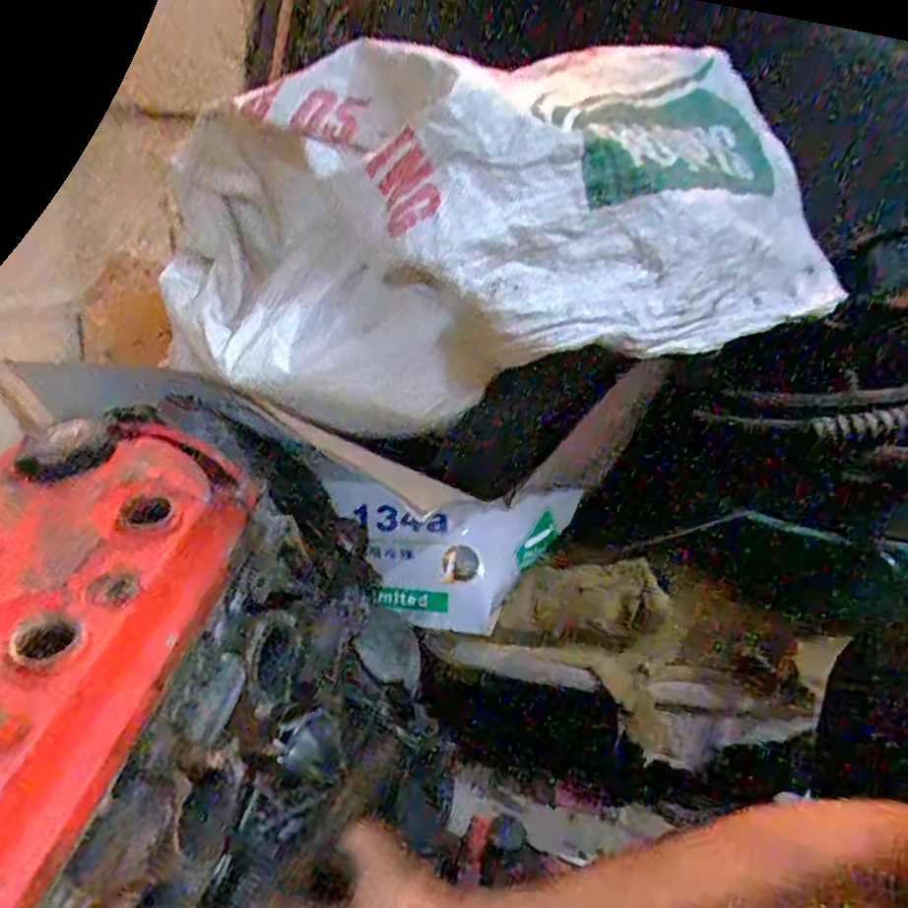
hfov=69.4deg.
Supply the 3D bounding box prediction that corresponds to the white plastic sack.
[{"bbox_3d":[0.018,-0.209,0.568,0.457,0.216,0.385,-17,28,-30],"label":"white plastic sack"}]

